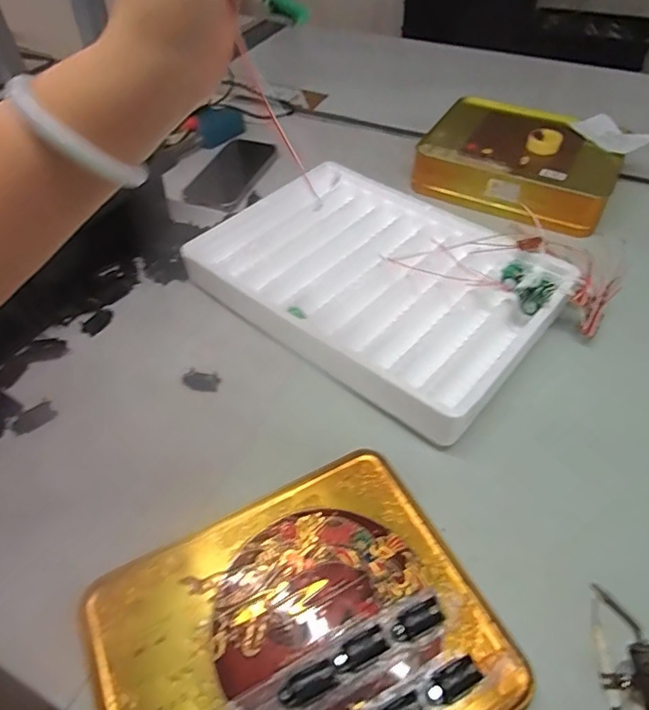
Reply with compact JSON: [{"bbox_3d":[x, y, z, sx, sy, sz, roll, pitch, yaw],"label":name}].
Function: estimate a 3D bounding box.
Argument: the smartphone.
[{"bbox_3d":[-0.132,-0.261,0.700,0.085,0.011,0.174,13,50,12],"label":"smartphone"}]

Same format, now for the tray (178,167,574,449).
[{"bbox_3d":[0.052,-0.083,0.524,0.341,0.042,0.251,33,57,26],"label":"tray"}]

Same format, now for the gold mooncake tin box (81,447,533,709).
[{"bbox_3d":[-0.017,0.180,0.310,0.232,0.018,0.195,-23,52,-18],"label":"gold mooncake tin box"}]

